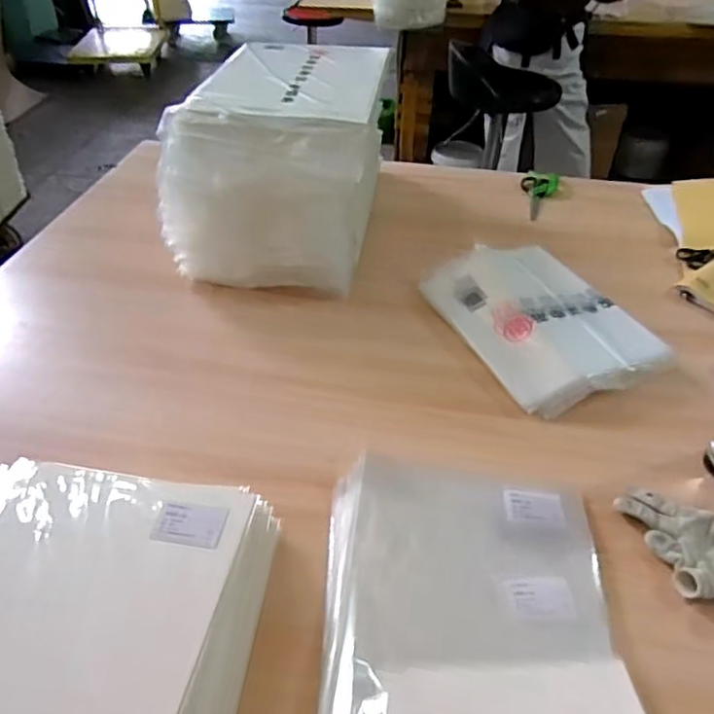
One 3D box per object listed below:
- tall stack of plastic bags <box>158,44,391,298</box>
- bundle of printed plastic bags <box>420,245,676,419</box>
[{"bbox_3d":[-0.115,-0.334,1.002,0.293,0.252,0.394,6,42,6],"label":"tall stack of plastic bags"},{"bbox_3d":[0.246,-0.063,0.858,0.226,0.032,0.328,-16,44,-19],"label":"bundle of printed plastic bags"}]

